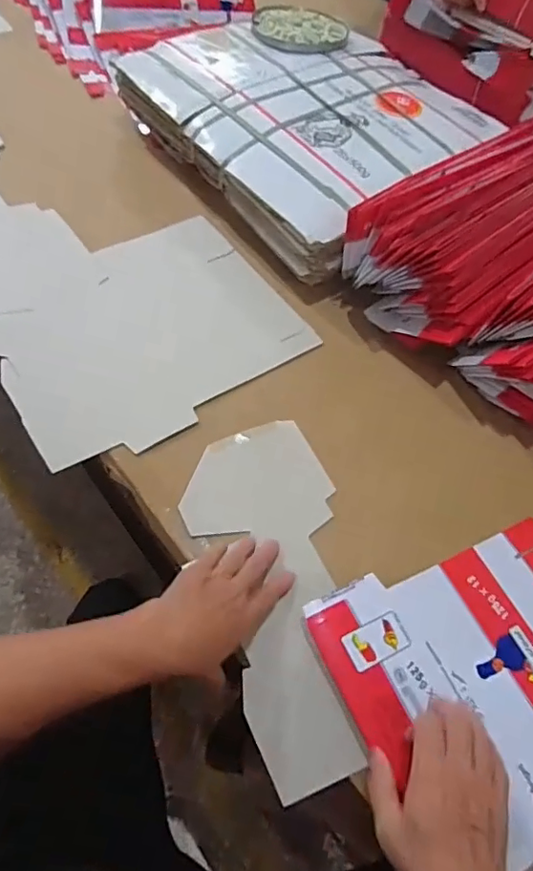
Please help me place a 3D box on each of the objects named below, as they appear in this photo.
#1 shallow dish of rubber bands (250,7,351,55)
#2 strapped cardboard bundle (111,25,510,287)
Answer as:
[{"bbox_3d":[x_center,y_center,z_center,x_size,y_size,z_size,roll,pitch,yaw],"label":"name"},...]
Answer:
[{"bbox_3d":[0.059,-0.700,0.929,0.162,0.017,0.128,2,59,-3],"label":"shallow dish of rubber bands"},{"bbox_3d":[0.079,-0.504,0.880,0.428,0.102,0.503,-31,66,-21],"label":"strapped cardboard bundle"}]

